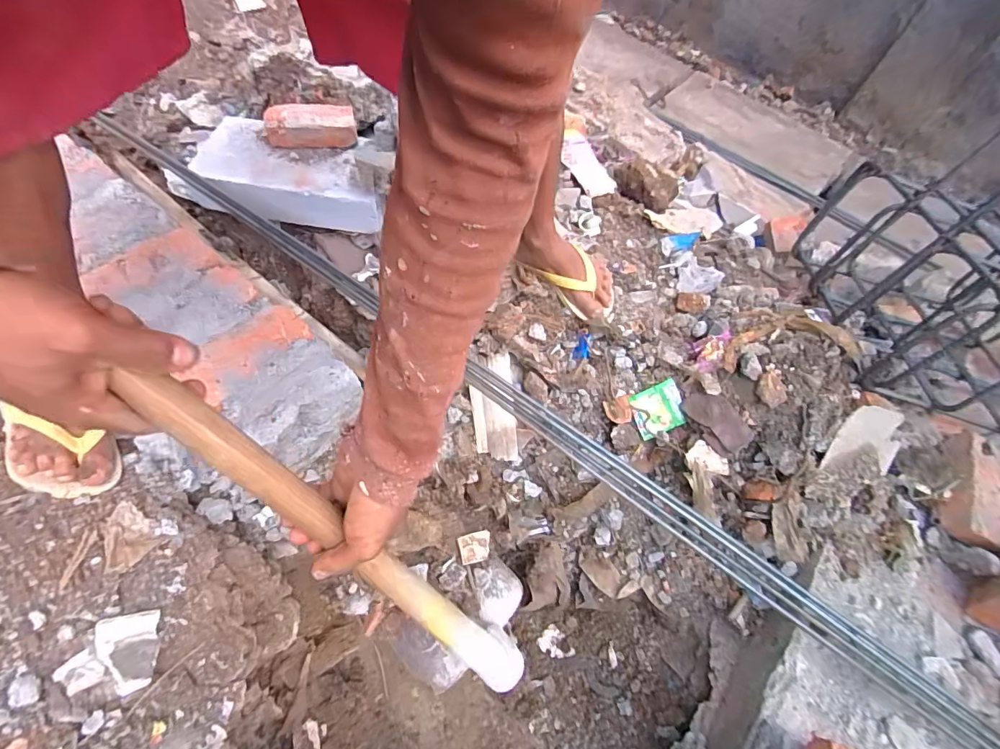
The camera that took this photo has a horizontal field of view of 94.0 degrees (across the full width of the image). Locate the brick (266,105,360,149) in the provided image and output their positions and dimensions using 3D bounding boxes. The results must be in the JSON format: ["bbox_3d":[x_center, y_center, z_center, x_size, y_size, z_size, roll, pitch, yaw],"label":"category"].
[{"bbox_3d":[-0.350,-0.461,0.861,0.154,0.054,0.072,-9,60,-6],"label":"brick"}]

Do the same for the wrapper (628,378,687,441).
[{"bbox_3d":[0.262,0.058,0.776,0.083,0.010,0.076,-25,83,7],"label":"wrapper"}]

